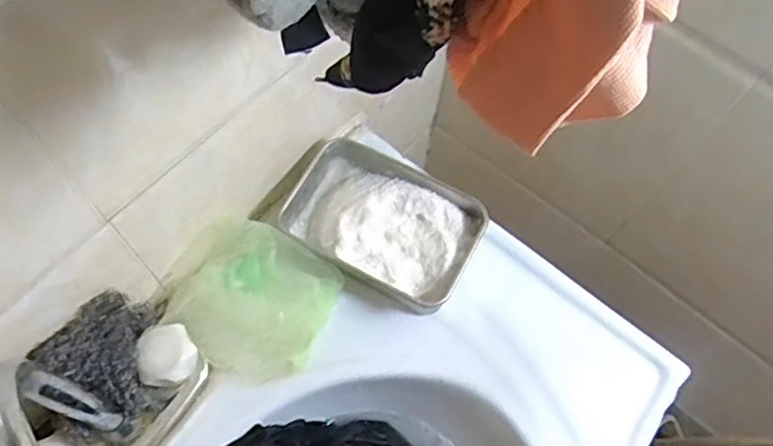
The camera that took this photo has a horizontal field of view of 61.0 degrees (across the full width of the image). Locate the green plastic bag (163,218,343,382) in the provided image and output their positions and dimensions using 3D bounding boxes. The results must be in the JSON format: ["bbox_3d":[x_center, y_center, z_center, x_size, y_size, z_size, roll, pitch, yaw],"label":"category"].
[{"bbox_3d":[-0.101,0.057,0.495,0.110,0.038,0.102,30,68,10],"label":"green plastic bag"}]

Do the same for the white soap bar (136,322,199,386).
[{"bbox_3d":[-0.151,0.088,0.453,0.036,0.018,0.044,-14,68,-9],"label":"white soap bar"}]

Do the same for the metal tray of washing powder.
[{"bbox_3d":[-0.003,0.000,0.528,0.149,0.033,0.100,30,68,10],"label":"metal tray of washing powder"}]

